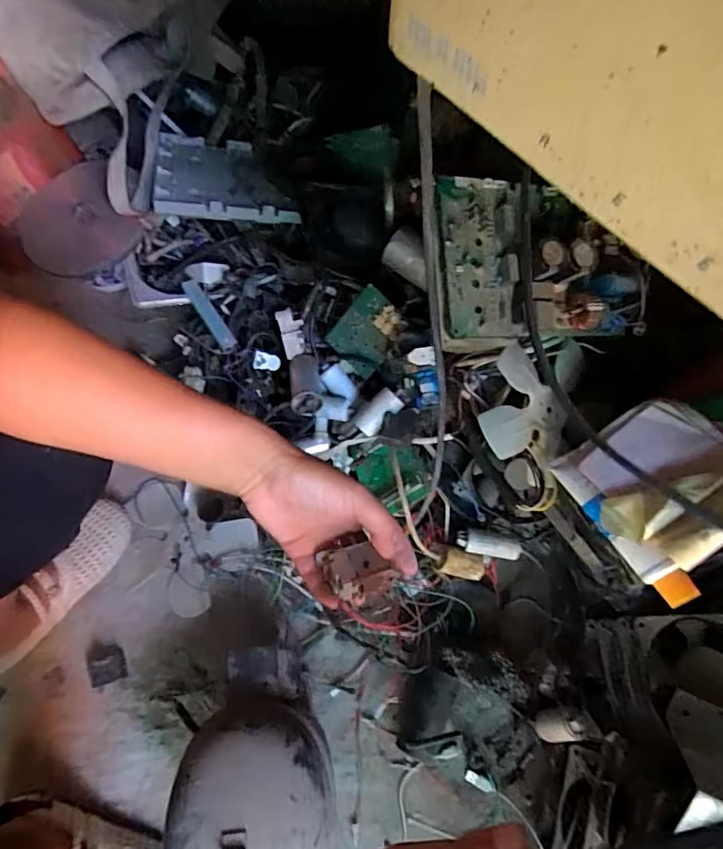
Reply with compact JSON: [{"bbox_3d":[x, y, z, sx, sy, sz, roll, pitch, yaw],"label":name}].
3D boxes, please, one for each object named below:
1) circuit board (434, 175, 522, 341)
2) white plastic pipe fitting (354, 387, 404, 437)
[{"bbox_3d":[0.118,-0.167,0.511,0.082,0.018,0.159,-2,89,-9],"label":"circuit board"},{"bbox_3d":[0.021,-0.013,0.610,0.033,0.026,0.058,44,95,14],"label":"white plastic pipe fitting"}]

